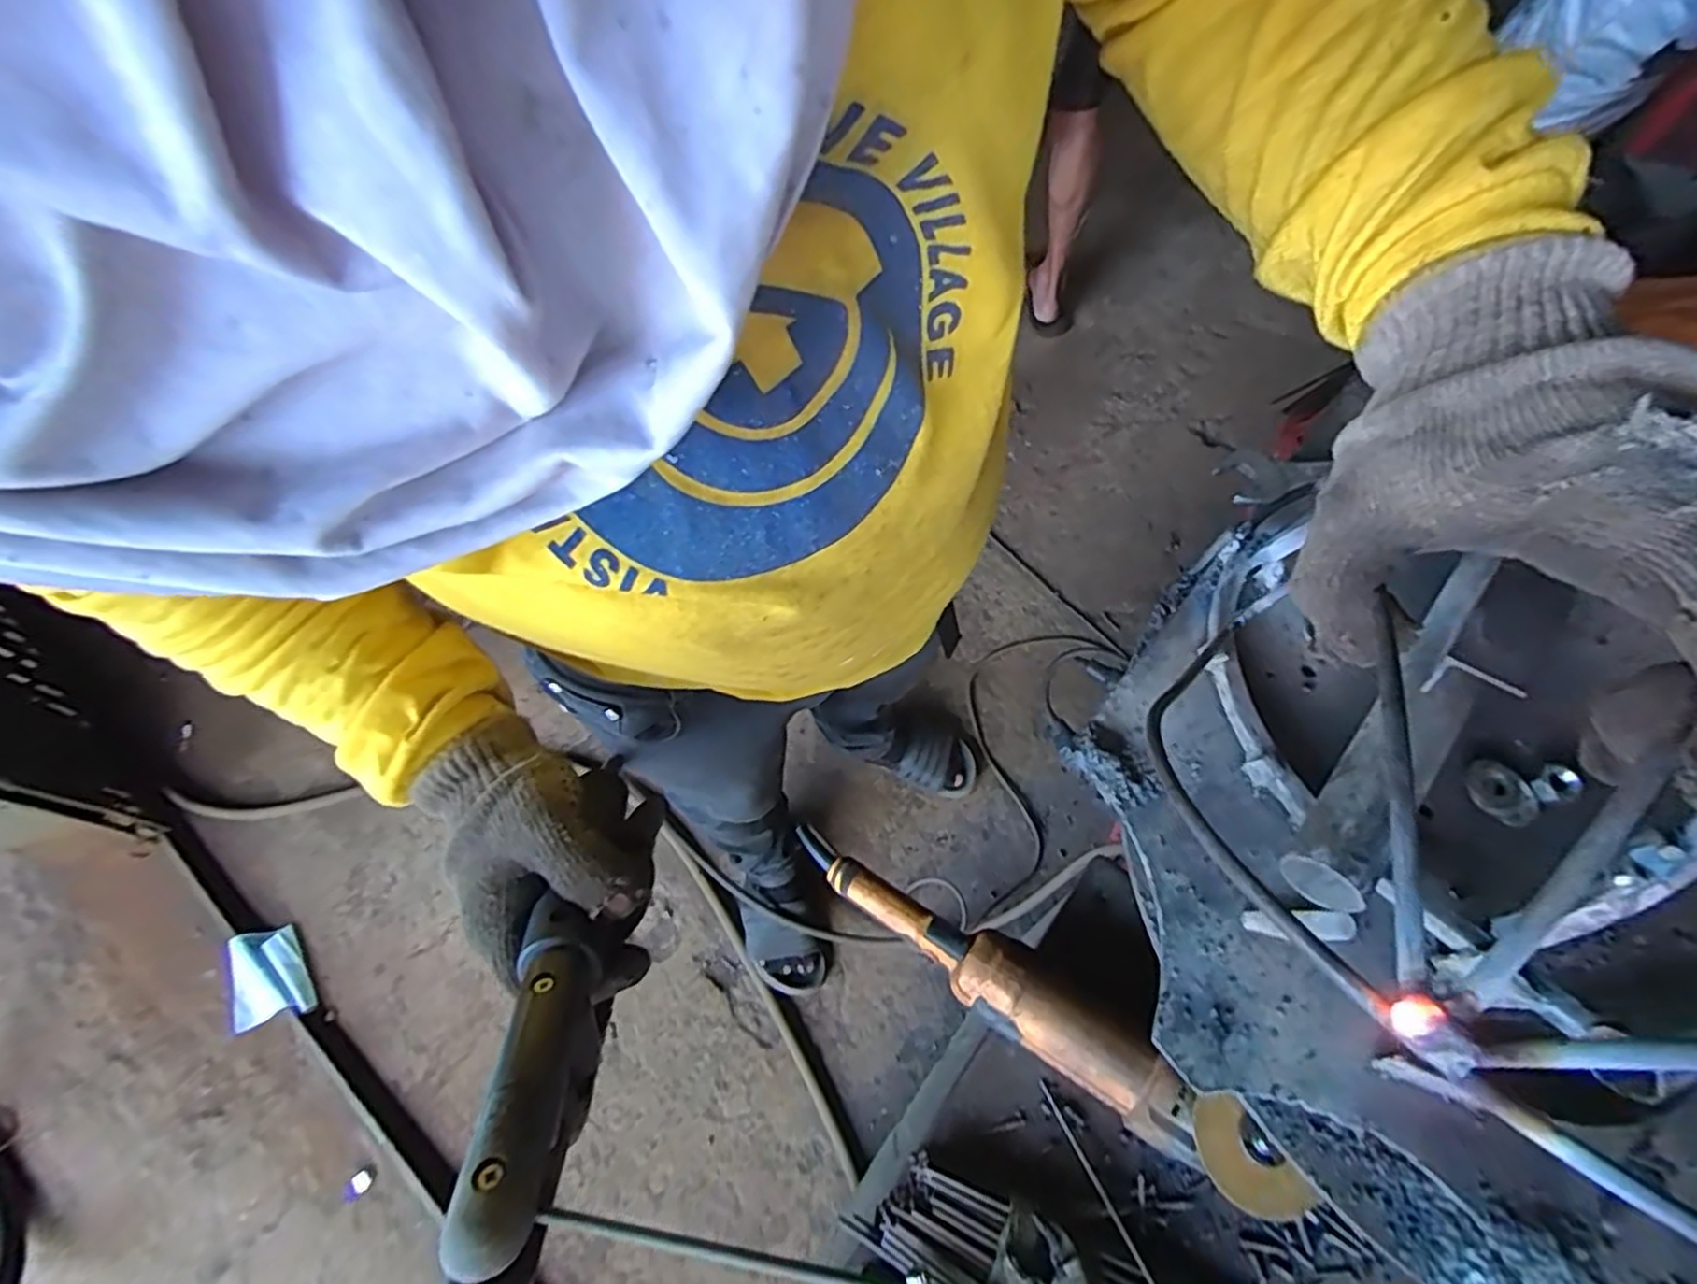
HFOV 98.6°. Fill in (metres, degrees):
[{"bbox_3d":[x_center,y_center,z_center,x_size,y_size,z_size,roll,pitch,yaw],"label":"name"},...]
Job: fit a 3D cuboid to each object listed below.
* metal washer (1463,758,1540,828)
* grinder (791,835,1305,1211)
[{"bbox_3d":[0.308,0.071,0.343,0.025,0.006,0.032,-15,62,-4],"label":"metal washer"},{"bbox_3d":[0.126,0.262,0.570,0.417,0.077,0.073,31,68,18],"label":"grinder"}]

